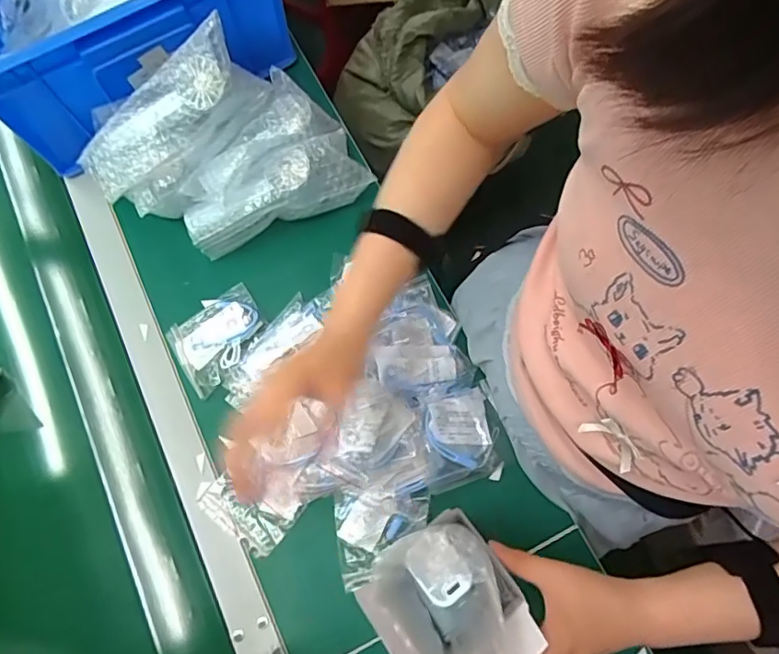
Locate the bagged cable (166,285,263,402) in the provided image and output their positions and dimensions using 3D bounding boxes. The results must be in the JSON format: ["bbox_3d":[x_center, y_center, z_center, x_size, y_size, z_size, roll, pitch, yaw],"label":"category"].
[{"bbox_3d":[-0.187,0.010,0.575,0.101,0.012,0.090,-32,74,-9],"label":"bagged cable"}]

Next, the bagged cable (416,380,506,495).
[{"bbox_3d":[0.069,0.108,0.523,0.081,0.017,0.088,-7,73,-27],"label":"bagged cable"}]

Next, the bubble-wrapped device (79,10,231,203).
[{"bbox_3d":[-0.241,-0.230,0.554,0.209,0.045,0.076,-42,75,10],"label":"bubble-wrapped device"}]

